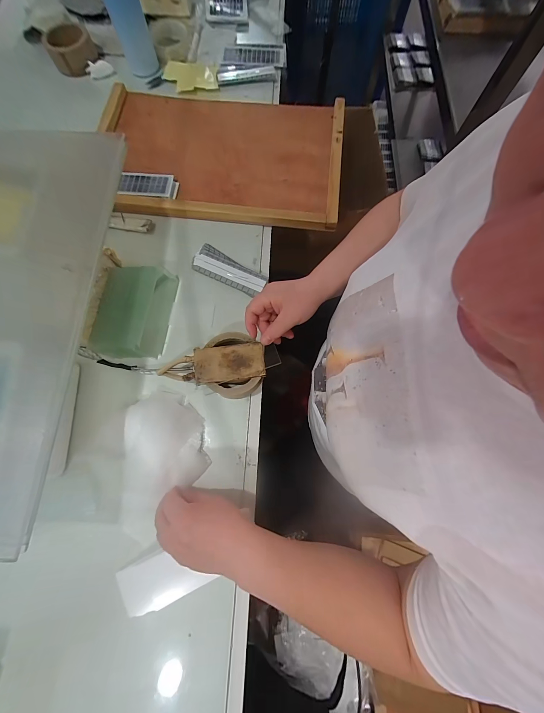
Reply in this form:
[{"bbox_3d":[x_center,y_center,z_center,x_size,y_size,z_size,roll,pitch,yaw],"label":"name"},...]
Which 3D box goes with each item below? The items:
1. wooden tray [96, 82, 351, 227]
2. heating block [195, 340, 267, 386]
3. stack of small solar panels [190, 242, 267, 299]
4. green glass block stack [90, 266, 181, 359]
[{"bbox_3d":[-0.104,-0.405,0.539,0.469,0.029,0.306,5,72,2],"label":"wooden tray"},{"bbox_3d":[-0.061,0.009,0.395,0.100,0.004,0.053,-5,75,-2],"label":"heating block"},{"bbox_3d":[-0.075,-0.150,0.480,0.134,0.016,0.052,24,74,8],"label":"stack of small solar panels"},{"bbox_3d":[-0.217,-0.077,0.436,0.094,0.042,0.158,7,73,3],"label":"green glass block stack"}]

